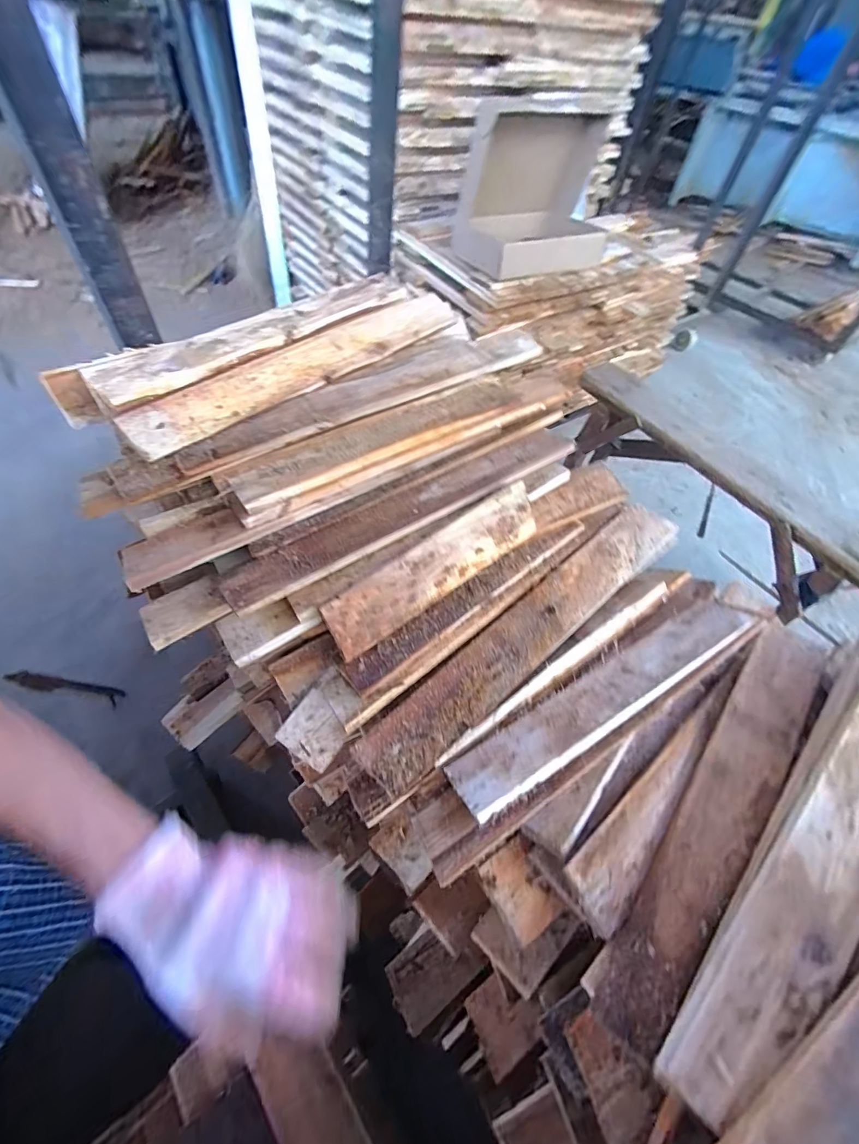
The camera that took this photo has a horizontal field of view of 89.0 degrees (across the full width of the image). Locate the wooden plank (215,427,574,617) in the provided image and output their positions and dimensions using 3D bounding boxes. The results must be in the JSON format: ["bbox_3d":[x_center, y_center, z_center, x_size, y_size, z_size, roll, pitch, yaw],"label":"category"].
[{"bbox_3d":[-0.019,-0.084,0.572,0.500,0.014,0.076,-26,54,-17],"label":"wooden plank"}]

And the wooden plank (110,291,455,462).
[{"bbox_3d":[-0.166,-0.299,0.621,0.511,0.016,0.075,-39,85,-25],"label":"wooden plank"}]

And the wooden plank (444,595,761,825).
[{"bbox_3d":[0.222,0.140,0.518,0.437,0.017,0.072,-26,24,-16],"label":"wooden plank"}]

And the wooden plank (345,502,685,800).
[{"bbox_3d":[0.140,0.067,0.558,0.529,0.018,0.079,-36,69,-21],"label":"wooden plank"}]

